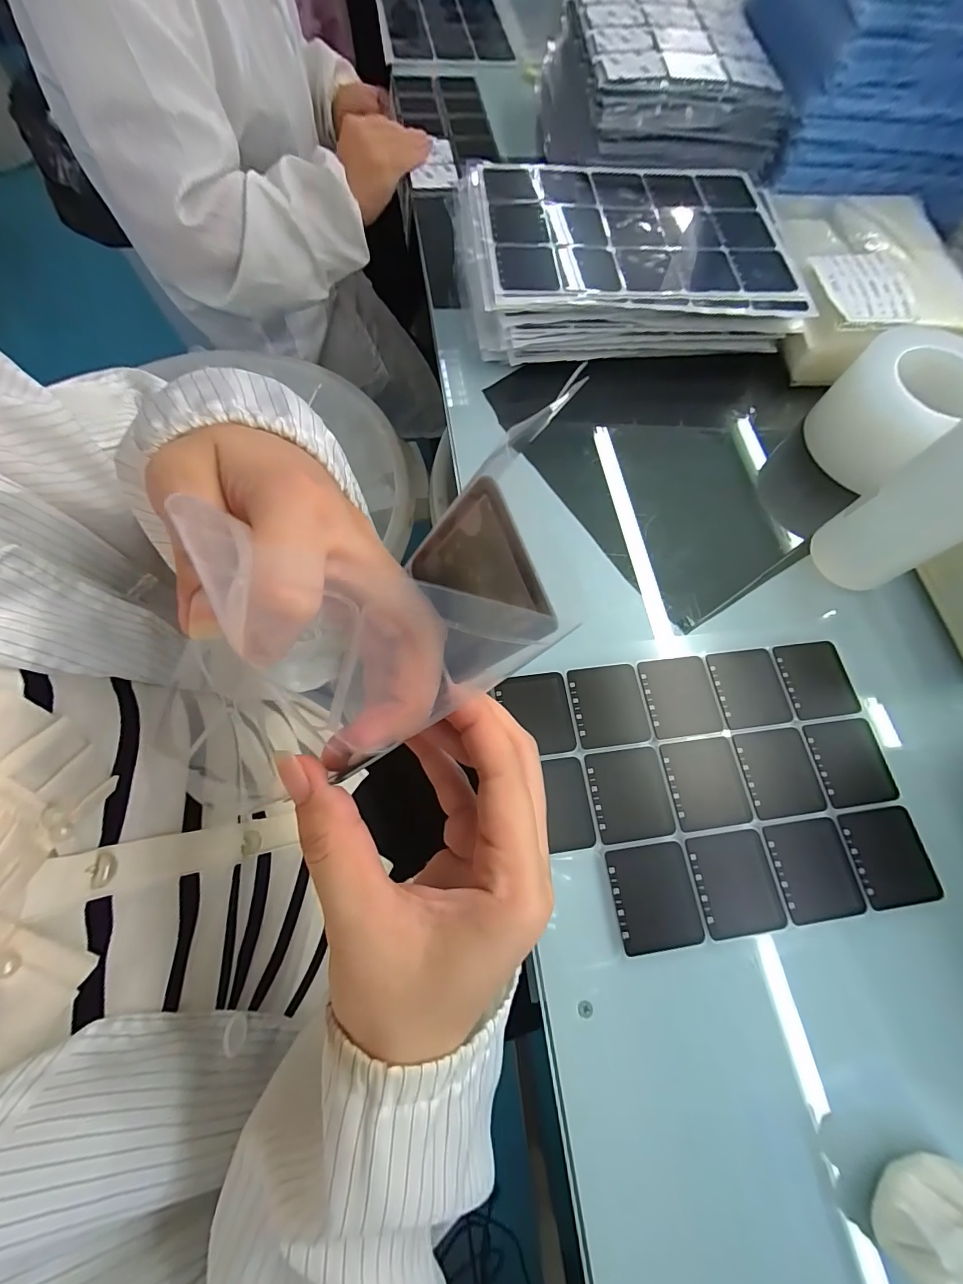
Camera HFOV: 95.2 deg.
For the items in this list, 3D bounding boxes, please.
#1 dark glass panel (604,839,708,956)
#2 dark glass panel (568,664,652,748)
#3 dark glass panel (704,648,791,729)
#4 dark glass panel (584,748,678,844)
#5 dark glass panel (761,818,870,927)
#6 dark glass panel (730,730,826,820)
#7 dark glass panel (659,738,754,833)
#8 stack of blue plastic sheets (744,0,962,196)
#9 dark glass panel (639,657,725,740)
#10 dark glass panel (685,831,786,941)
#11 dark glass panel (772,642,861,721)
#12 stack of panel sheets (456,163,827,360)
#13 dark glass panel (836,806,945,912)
[{"bbox_3d":[0.105,0.154,0.266,0.050,0.004,0.056,-6,68,-5],"label":"dark glass panel"},{"bbox_3d":[0.089,0.044,0.307,0.050,0.004,0.056,-4,68,-5],"label":"dark glass panel"},{"bbox_3d":[0.193,0.033,0.317,0.049,0.004,0.056,-6,68,-6],"label":"dark glass panel"},{"bbox_3d":[0.097,0.099,0.286,0.050,0.004,0.055,-6,68,-5],"label":"dark glass panel"},{"bbox_3d":[0.209,0.142,0.275,0.048,0.004,0.054,-6,68,-6],"label":"dark glass panel"},{"bbox_3d":[0.202,0.088,0.297,0.050,0.004,0.055,-6,68,-5],"label":"dark glass panel"},{"bbox_3d":[0.149,0.093,0.291,0.049,0.004,0.055,-6,68,-5],"label":"dark glass panel"},{"bbox_3d":[0.429,-0.612,0.443,0.260,0.138,0.278,4,67,-1],"label":"stack of blue plastic sheets"},{"bbox_3d":[0.141,0.039,0.312,0.049,0.004,0.056,-6,68,-5],"label":"dark glass panel"},{"bbox_3d":[0.157,0.148,0.270,0.050,0.004,0.055,-6,68,-6],"label":"dark glass panel"},{"bbox_3d":[0.246,0.028,0.323,0.052,0.004,0.055,-6,68,-5],"label":"dark glass panel"},{"bbox_3d":[0.130,-0.374,0.428,0.301,0.061,0.217,-3,68,-4],"label":"stack of panel sheets"},{"bbox_3d":[0.262,0.137,0.281,0.050,0.004,0.055,-6,68,-5],"label":"dark glass panel"}]

